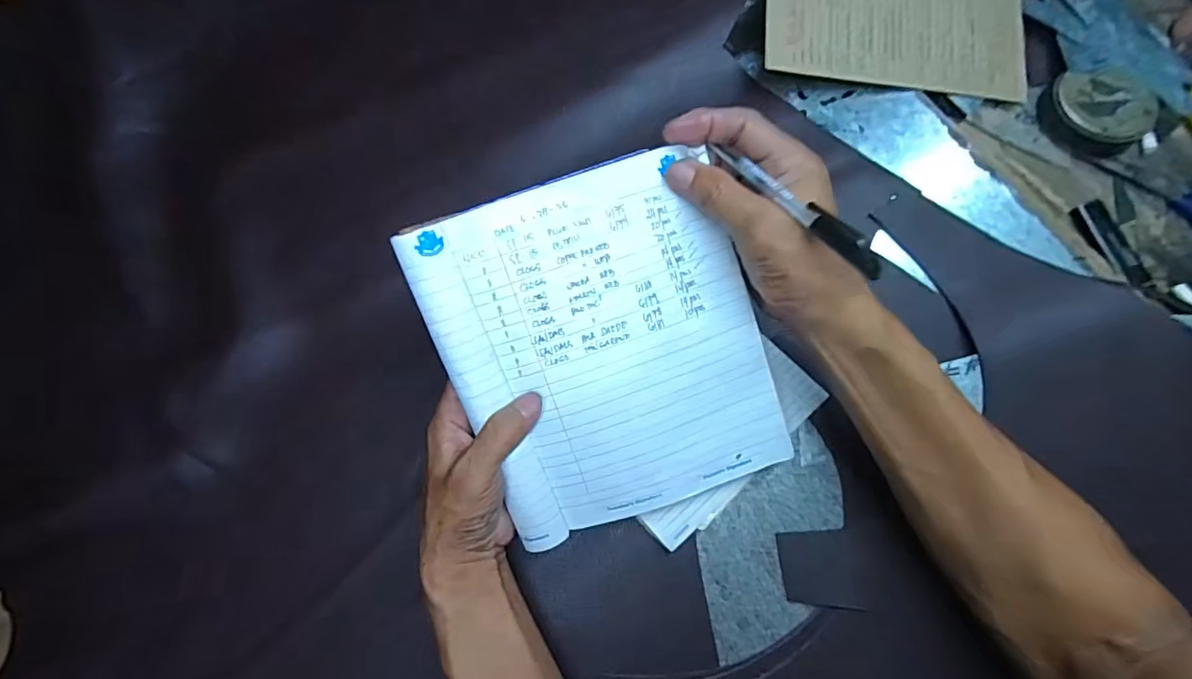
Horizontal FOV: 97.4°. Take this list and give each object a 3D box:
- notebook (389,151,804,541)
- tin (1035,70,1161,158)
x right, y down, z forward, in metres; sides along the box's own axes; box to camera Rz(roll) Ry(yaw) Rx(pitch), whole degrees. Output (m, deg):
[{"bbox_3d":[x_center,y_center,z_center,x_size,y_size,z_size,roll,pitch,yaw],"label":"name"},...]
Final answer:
[{"bbox_3d":[0.010,0.009,0.314,0.179,0.015,0.208,-21,106,-5],"label":"notebook"},{"bbox_3d":[0.411,-0.190,0.428,0.068,0.020,0.077,-34,80,-5],"label":"tin"}]

